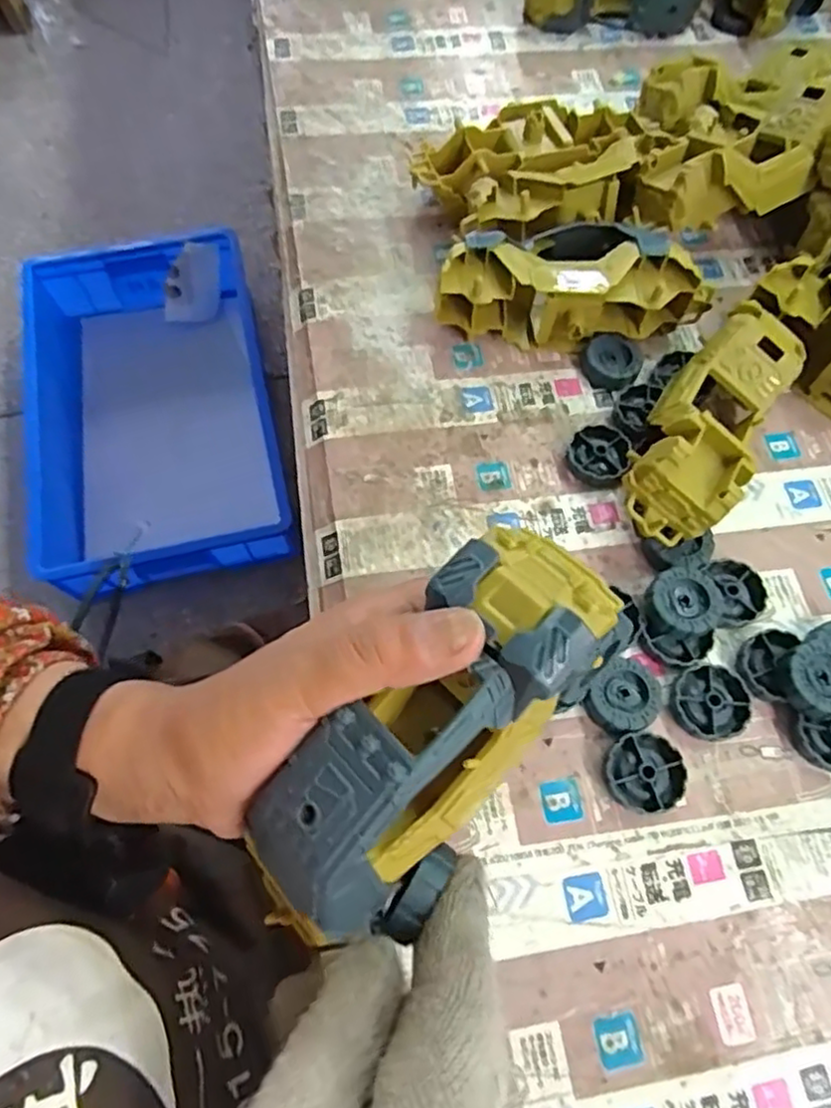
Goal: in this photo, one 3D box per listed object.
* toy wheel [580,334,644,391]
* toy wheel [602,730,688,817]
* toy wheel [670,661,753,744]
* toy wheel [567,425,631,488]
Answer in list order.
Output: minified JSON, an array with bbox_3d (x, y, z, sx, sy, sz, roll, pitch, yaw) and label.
[{"bbox_3d":[0.131,-0.128,0.447,0.039,0.013,0.038,0,67,-1],"label":"toy wheel"},{"bbox_3d":[0.116,0.111,0.343,0.039,0.012,0.039,0,67,-1],"label":"toy wheel"},{"bbox_3d":[0.156,0.080,0.358,0.039,0.011,0.037,0,67,-1],"label":"toy wheel"},{"bbox_3d":[0.115,-0.062,0.421,0.037,0.012,0.041,29,69,11],"label":"toy wheel"}]

